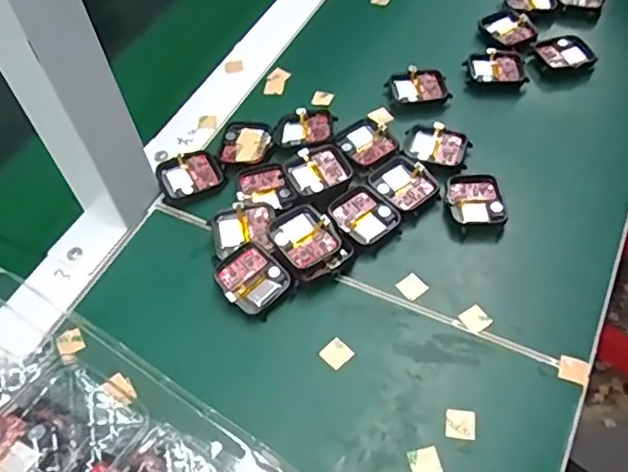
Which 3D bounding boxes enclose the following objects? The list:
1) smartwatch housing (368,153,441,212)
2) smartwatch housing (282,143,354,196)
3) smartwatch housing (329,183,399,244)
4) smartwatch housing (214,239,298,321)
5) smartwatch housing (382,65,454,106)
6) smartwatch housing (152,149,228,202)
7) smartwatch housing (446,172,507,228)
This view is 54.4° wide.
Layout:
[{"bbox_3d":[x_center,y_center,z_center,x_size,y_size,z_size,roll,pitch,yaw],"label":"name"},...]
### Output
[{"bbox_3d":[0.061,-0.037,0.424,0.037,0.005,0.043,-36,60,-20],"label":"smartwatch housing"},{"bbox_3d":[0.003,-0.045,0.427,0.042,0.014,0.037,-31,58,-17],"label":"smartwatch housing"},{"bbox_3d":[0.033,-0.014,0.411,0.038,0.010,0.042,-39,61,-22],"label":"smartwatch housing"},{"bbox_3d":[-0.039,0.028,0.385,0.038,0.013,0.043,-39,61,-21],"label":"smartwatch housing"},{"bbox_3d":[0.082,-0.117,0.480,0.045,0.012,0.034,-10,55,-3],"label":"smartwatch housing"},{"bbox_3d":[-0.089,-0.044,0.442,0.047,0.012,0.034,-31,58,-17],"label":"smartwatch housing"},{"bbox_3d":[0.109,-0.023,0.415,0.036,0.014,0.043,-4,55,1],"label":"smartwatch housing"}]

